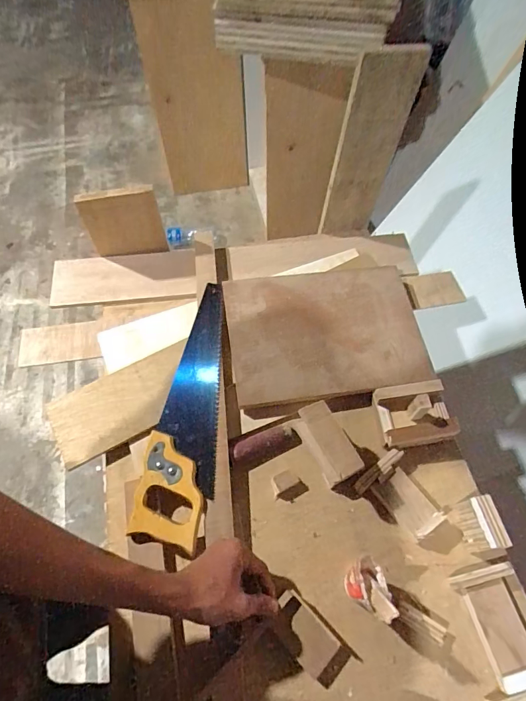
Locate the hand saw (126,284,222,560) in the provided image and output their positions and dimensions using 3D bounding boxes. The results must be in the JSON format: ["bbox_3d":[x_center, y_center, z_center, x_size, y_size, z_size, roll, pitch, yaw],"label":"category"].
[{"bbox_3d":[-0.114,0.075,0.620,0.104,0.036,0.410,4,60,0],"label":"hand saw"}]

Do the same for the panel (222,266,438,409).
[{"bbox_3d":[0.100,-0.034,0.676,0.308,0.013,0.222,-6,67,-5],"label":"panel"}]

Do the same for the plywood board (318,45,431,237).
[{"bbox_3d":[0.179,-0.334,0.702,0.103,0.342,0.023,-3,60,-6],"label":"plywood board"}]

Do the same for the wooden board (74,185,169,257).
[{"bbox_3d":[-0.250,-0.227,0.727,0.132,0.147,0.019,-9,59,-5],"label":"wooden board"}]

